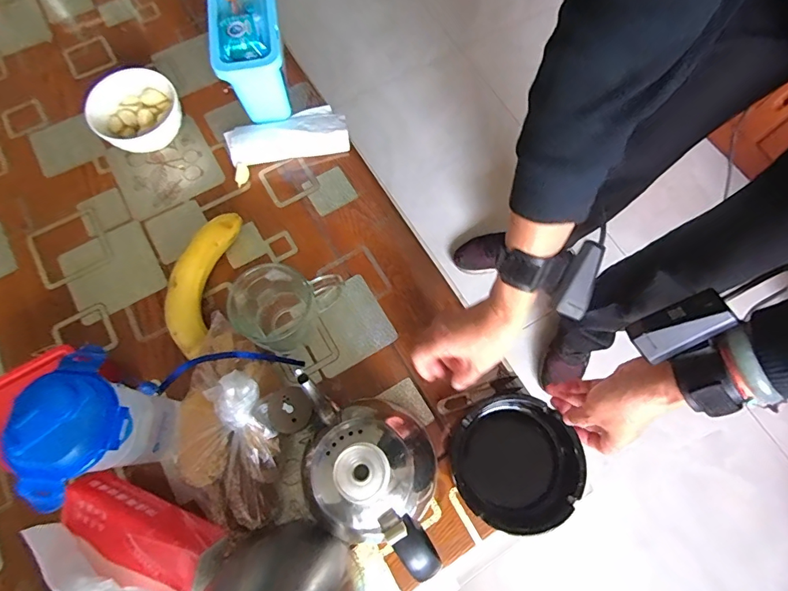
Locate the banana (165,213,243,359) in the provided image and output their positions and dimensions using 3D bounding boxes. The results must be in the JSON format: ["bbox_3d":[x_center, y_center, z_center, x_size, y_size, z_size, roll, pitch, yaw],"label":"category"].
[{"bbox_3d":[-0.241,-0.018,0.554,0.068,0.043,0.187,7,71,3],"label":"banana"}]

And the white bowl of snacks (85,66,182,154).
[{"bbox_3d":[-0.346,-0.246,0.611,0.100,0.069,0.115,36,75,12],"label":"white bowl of snacks"}]

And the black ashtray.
[{"bbox_3d":[0.131,0.180,0.481,0.127,0.042,0.131,0,71,0],"label":"black ashtray"}]

